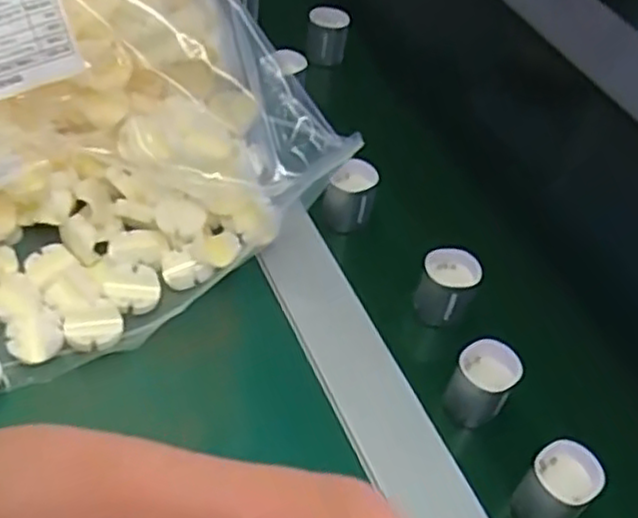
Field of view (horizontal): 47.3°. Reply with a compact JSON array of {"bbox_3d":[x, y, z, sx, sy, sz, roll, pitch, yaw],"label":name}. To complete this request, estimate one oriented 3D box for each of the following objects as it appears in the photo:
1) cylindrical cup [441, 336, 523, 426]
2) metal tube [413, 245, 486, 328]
[{"bbox_3d":[0.082,0.061,0.365,0.028,0.035,0.033,29,53,19],"label":"cylindrical cup"},{"bbox_3d":[0.072,0.015,0.408,0.031,0.034,0.031,3,49,-3],"label":"metal tube"}]

